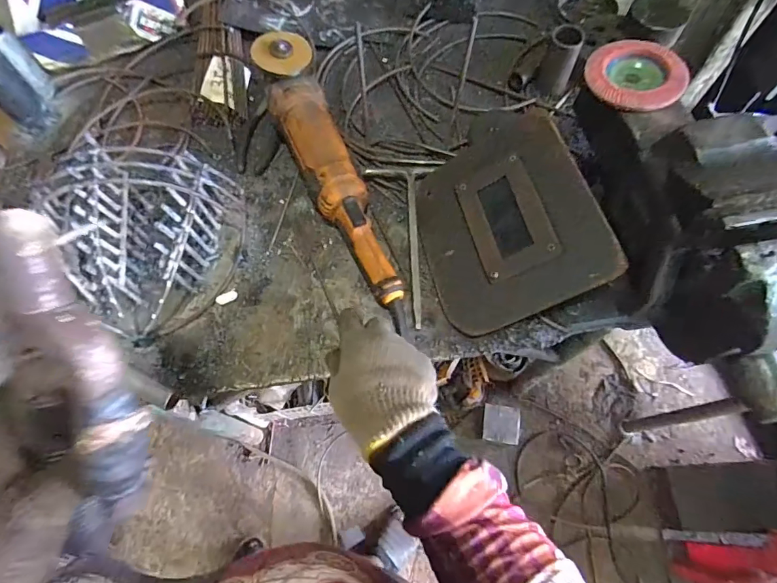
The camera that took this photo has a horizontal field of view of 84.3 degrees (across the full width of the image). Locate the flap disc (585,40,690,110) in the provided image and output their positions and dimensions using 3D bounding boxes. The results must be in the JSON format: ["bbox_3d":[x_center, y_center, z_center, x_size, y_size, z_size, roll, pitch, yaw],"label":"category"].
[{"bbox_3d":[0.252,-0.221,0.438,0.084,0.019,0.095,-41,73,-15],"label":"flap disc"}]

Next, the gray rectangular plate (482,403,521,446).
[{"bbox_3d":[0.310,0.365,1.178,0.096,0.013,0.097,2,77,27],"label":"gray rectangular plate"}]

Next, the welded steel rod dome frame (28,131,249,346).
[{"bbox_3d":[-0.261,-0.053,0.471,0.157,0.114,0.185,1,67,1],"label":"welded steel rod dome frame"}]

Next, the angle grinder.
[{"bbox_3d":[-0.073,-0.141,0.517,0.076,0.091,0.397,-20,69,-8],"label":"angle grinder"}]

